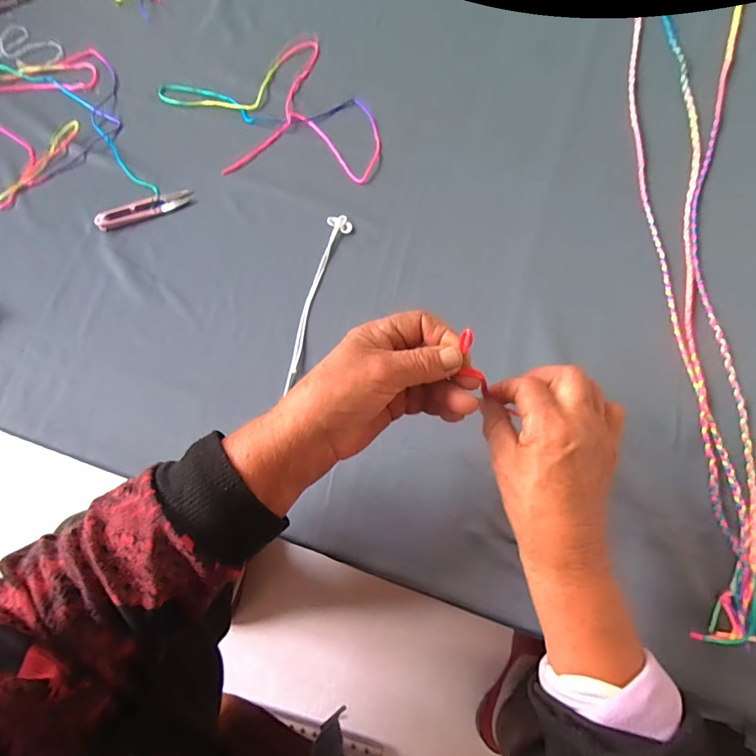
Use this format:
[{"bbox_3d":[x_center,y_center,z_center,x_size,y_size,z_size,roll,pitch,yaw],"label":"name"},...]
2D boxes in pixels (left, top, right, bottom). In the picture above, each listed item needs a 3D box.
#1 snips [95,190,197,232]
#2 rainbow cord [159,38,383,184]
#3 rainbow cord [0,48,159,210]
[{"bbox_3d":[-0.249,-0.181,0.455,0.100,0.006,0.019,-21,73,-5],"label":"snips"},{"bbox_3d":[-0.115,-0.289,0.488,0.193,0.006,0.238,-28,73,-7],"label":"rainbow cord"},{"bbox_3d":[-0.383,-0.299,0.500,0.173,0.008,0.291,-24,73,-5],"label":"rainbow cord"}]

